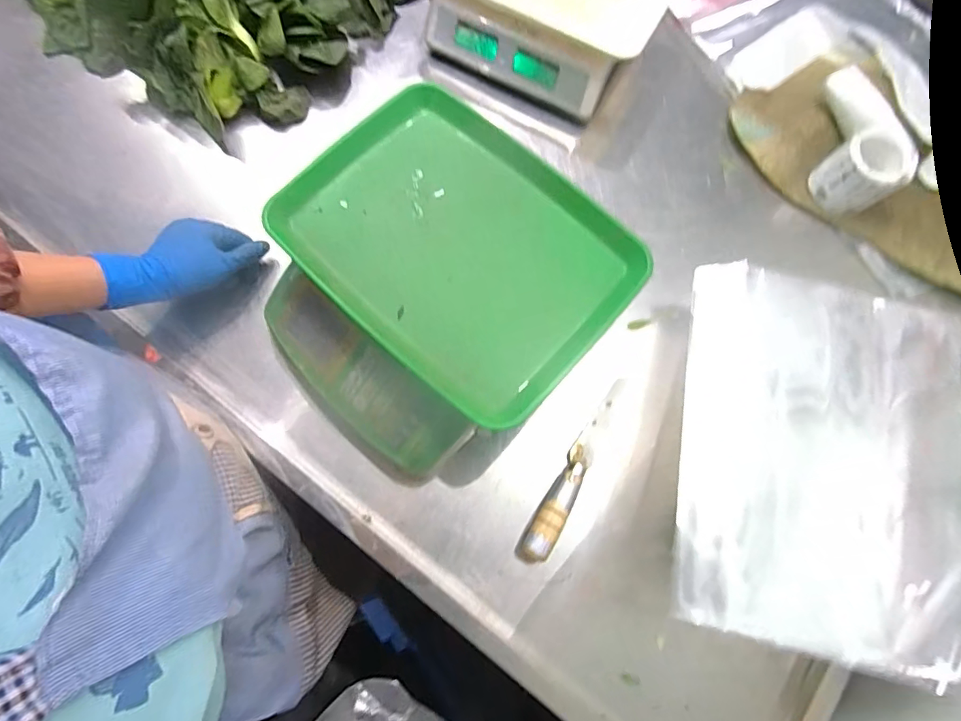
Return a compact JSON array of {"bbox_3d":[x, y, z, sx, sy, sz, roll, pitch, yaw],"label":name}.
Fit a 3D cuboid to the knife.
[{"bbox_3d":[0.089,0.106,0.462,0.028,0.023,0.187,29,75,7],"label":"knife"}]

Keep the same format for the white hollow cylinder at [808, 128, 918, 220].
[{"bbox_3d":[0.428,-0.209,0.538,0.073,0.069,0.070,0,74,-1],"label":"white hollow cylinder"}]

